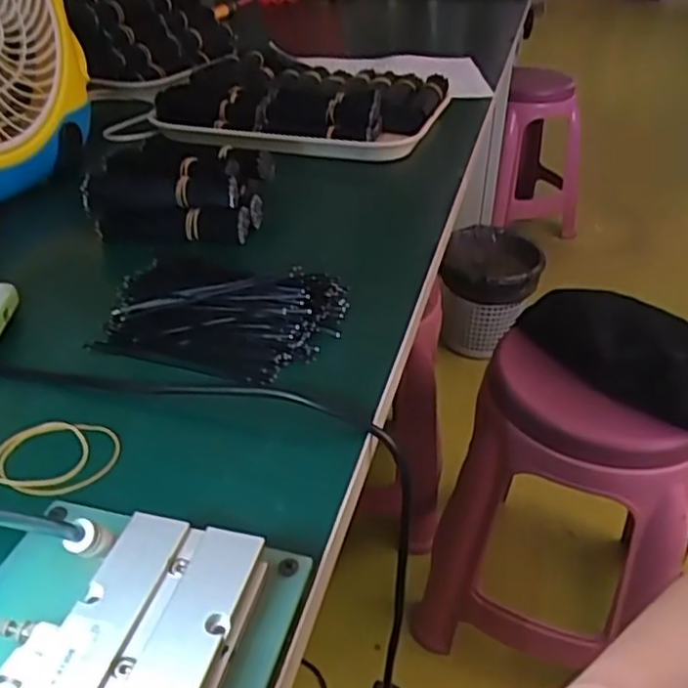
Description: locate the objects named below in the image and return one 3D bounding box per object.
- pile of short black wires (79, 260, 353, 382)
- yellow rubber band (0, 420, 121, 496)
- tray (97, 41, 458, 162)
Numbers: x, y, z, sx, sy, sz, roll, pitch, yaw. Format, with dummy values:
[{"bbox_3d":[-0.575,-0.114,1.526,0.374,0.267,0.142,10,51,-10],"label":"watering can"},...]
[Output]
[{"bbox_3d":[-0.074,-0.022,0.432,0.138,0.032,0.099,11,36,14],"label":"pile of short black wires"},{"bbox_3d":[-0.142,0.054,0.339,0.060,0.004,0.048,8,35,10],"label":"yellow rubber band"},{"bbox_3d":[-0.060,-0.278,0.768,0.322,0.049,0.214,10,36,13],"label":"tray"}]

